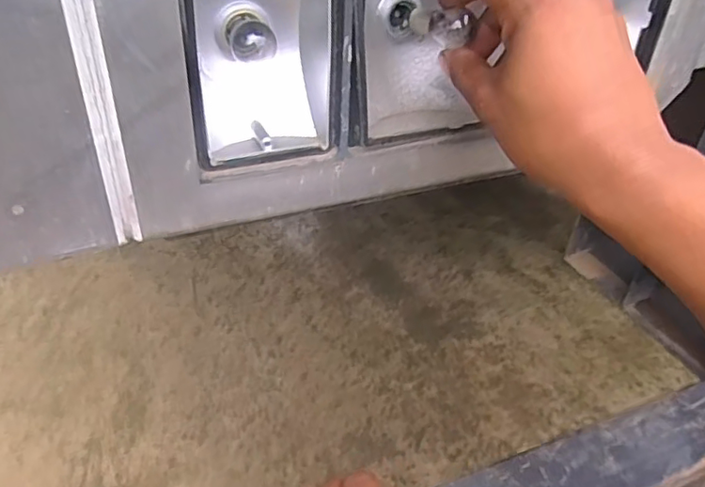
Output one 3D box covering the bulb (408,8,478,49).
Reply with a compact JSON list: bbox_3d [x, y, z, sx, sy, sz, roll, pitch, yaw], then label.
[{"bbox_3d":[0.053,-0.131,0.347,0.040,0.019,0.016,18,42,18],"label":"bulb"}]

